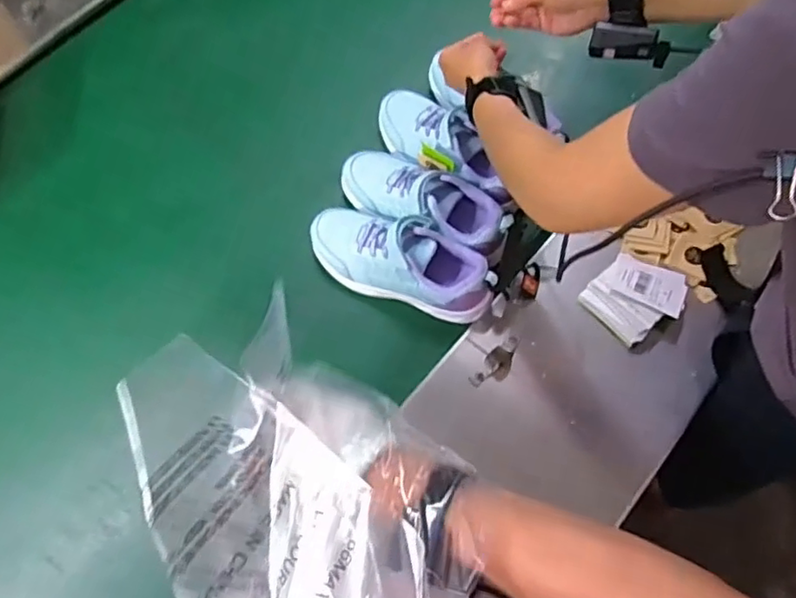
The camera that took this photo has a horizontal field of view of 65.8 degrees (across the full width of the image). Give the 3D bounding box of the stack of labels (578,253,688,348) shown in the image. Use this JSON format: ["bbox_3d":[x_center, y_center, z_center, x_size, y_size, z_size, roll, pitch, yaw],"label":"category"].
[{"bbox_3d":[0.268,-0.004,0.694,0.097,0.026,0.088,-40,69,-15],"label":"stack of labels"}]

